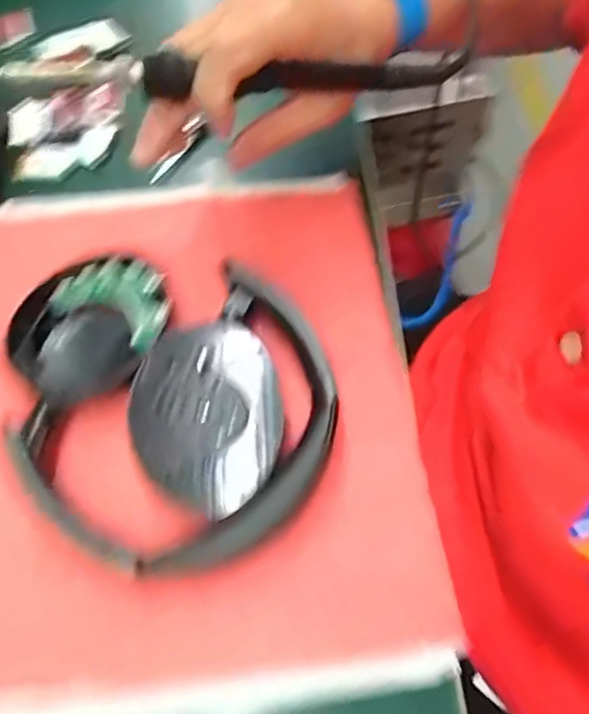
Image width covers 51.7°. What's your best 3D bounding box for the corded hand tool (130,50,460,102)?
[{"bbox_3d":[0.007,-0.134,0.287,0.162,0.016,0.016,-10,64,-20],"label":"corded hand tool"}]

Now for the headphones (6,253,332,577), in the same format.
[{"bbox_3d":[-0.063,0.023,0.298,0.158,0.028,0.149,0,65,1],"label":"headphones"}]

